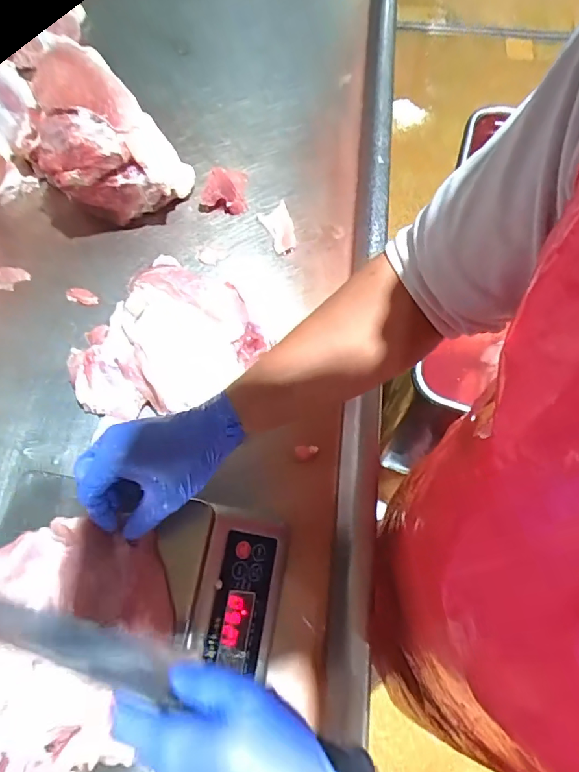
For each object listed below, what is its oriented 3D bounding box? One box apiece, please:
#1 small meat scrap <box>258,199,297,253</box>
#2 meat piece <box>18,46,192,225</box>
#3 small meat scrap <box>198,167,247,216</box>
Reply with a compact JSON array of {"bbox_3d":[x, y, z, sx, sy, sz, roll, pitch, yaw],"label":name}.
[{"bbox_3d":[-0.014,-0.225,0.654,0.040,0.011,0.081,-21,71,-6],"label":"small meat scrap"},{"bbox_3d":[-0.258,-0.326,0.621,0.161,0.139,0.225,-40,74,-12],"label":"meat piece"},{"bbox_3d":[-0.096,-0.283,0.662,0.067,0.034,0.069,-1,70,1],"label":"small meat scrap"}]

